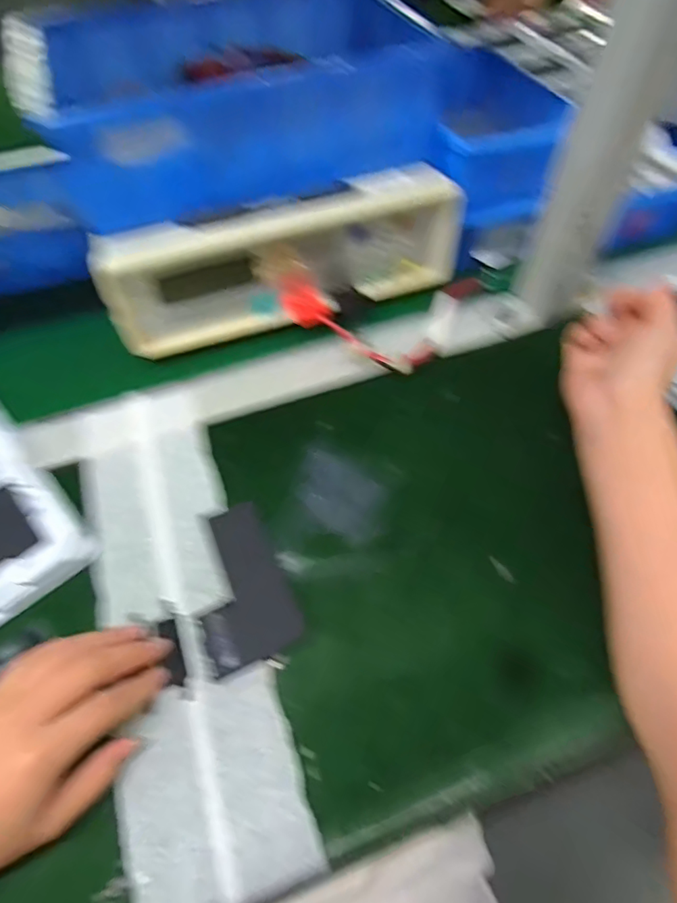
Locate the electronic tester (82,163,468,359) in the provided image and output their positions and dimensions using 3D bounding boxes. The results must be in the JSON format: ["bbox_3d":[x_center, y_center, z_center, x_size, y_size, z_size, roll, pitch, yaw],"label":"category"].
[{"bbox_3d":[-0.040,-0.152,0.450,0.291,0.106,0.046,-17,57,-11],"label":"electronic tester"}]

